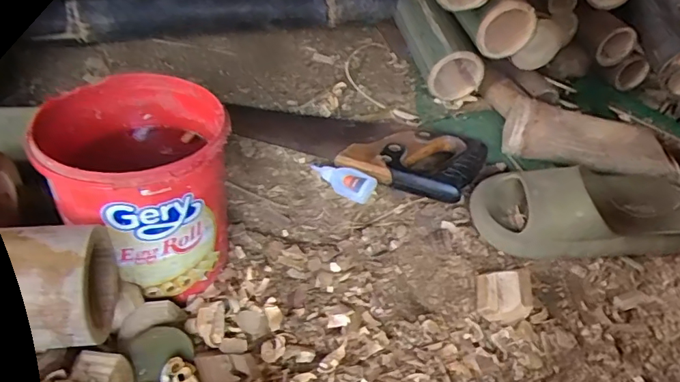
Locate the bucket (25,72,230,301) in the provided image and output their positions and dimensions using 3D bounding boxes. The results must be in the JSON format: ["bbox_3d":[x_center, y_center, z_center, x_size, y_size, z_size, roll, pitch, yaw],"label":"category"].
[{"bbox_3d":[-0.162,0.000,0.446,0.125,0.153,0.134,3,42,-3],"label":"bucket"}]

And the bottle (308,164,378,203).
[{"bbox_3d":[0.000,-0.013,0.575,0.078,0.021,0.030,22,45,17],"label":"bottle"}]

